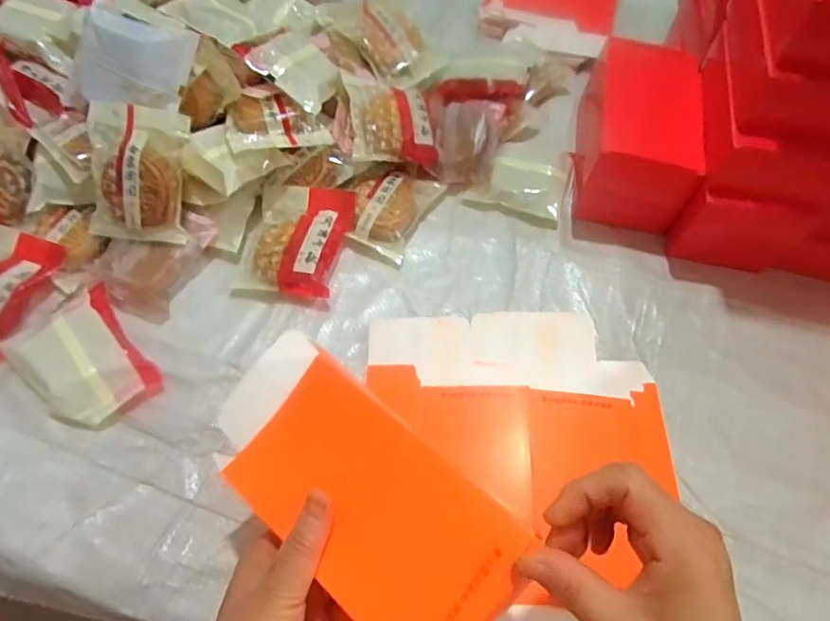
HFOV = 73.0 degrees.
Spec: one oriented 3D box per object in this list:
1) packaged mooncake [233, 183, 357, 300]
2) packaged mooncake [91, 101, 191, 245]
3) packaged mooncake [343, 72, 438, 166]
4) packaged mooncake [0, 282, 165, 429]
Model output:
[{"bbox_3d":[-0.117,-0.070,0.552,0.097,0.034,0.115,10,61,5],"label":"packaged mooncake"},{"bbox_3d":[-0.254,-0.123,0.512,0.092,0.024,0.117,9,103,3],"label":"packaged mooncake"},{"bbox_3d":[-0.028,-0.198,0.578,0.095,0.037,0.100,-5,61,-4],"label":"packaged mooncake"},{"bbox_3d":[-0.290,0.044,0.483,0.092,0.029,0.120,-38,68,-19],"label":"packaged mooncake"}]

